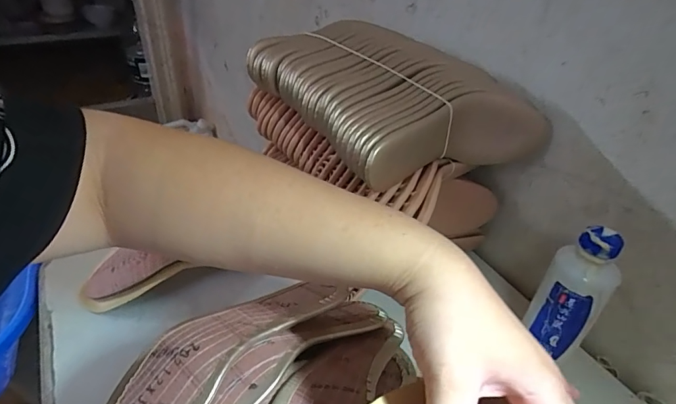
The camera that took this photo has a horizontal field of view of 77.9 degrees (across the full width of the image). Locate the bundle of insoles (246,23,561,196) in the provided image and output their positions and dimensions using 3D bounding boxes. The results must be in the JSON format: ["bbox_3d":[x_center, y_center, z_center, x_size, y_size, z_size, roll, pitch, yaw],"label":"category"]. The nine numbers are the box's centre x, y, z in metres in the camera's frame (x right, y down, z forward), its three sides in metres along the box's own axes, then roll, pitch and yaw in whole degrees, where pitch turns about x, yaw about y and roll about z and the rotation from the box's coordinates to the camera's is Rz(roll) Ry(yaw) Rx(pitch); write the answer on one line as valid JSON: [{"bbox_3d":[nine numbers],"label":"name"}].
[{"bbox_3d":[0.055,-0.114,0.457,0.211,0.079,0.253,-19,42,-28],"label":"bundle of insoles"}]

